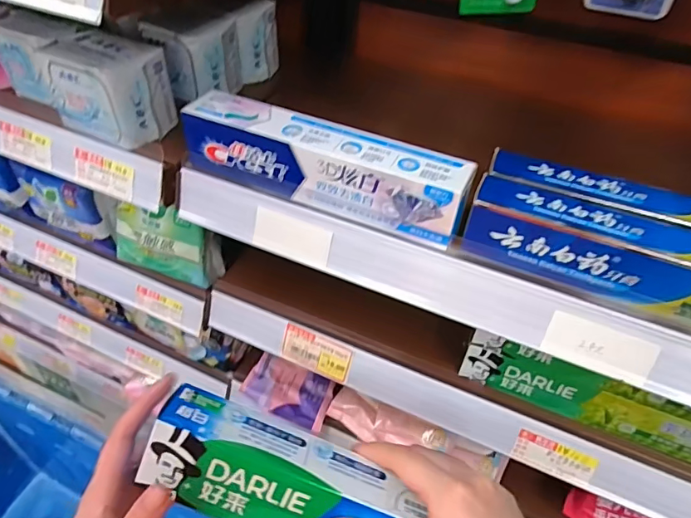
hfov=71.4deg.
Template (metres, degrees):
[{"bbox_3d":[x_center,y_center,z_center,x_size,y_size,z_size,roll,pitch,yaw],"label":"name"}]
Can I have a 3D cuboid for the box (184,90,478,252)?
[{"bbox_3d":[-0.017,-0.069,0.352,0.211,0.047,0.043,20,48,15],"label":"box"}]

